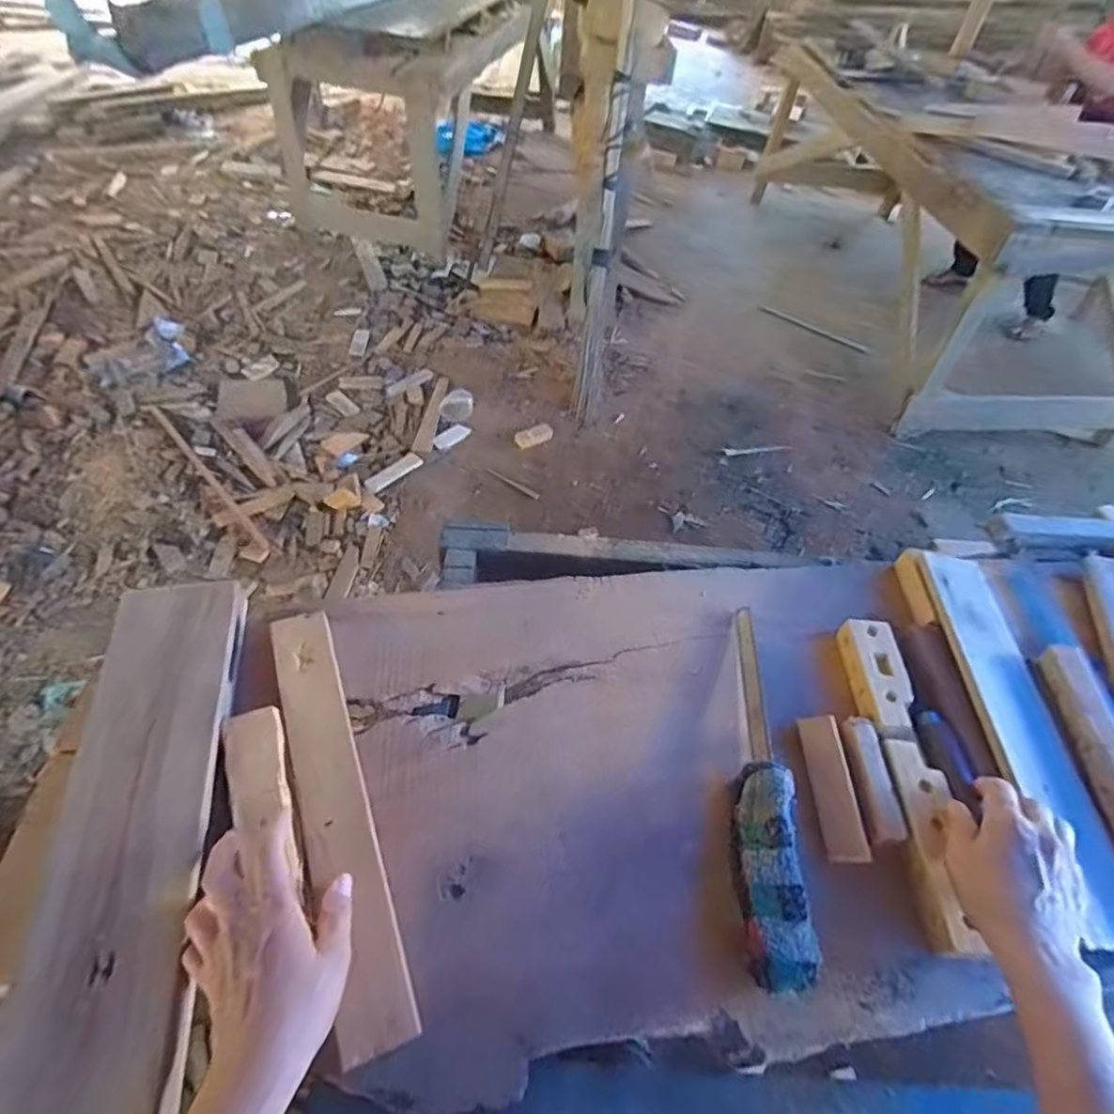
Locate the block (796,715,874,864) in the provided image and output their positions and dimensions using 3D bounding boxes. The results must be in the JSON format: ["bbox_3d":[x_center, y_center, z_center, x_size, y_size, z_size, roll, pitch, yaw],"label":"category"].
[{"bbox_3d":[0.236,0.194,0.517,0.034,0.009,0.119,3,51,-1],"label":"block"}]

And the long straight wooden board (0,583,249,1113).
[{"bbox_3d":[-0.307,0.198,0.437,0.102,0.028,0.427,-7,52,-10],"label":"long straight wooden board"}]

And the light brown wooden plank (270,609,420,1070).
[{"bbox_3d":[-0.179,0.189,0.484,0.053,0.011,0.341,-6,49,-29],"label":"light brown wooden plank"}]

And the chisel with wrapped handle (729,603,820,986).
[{"bbox_3d":[0.172,0.174,0.523,0.051,0.042,0.329,6,51,1],"label":"chisel with wrapped handle"}]

